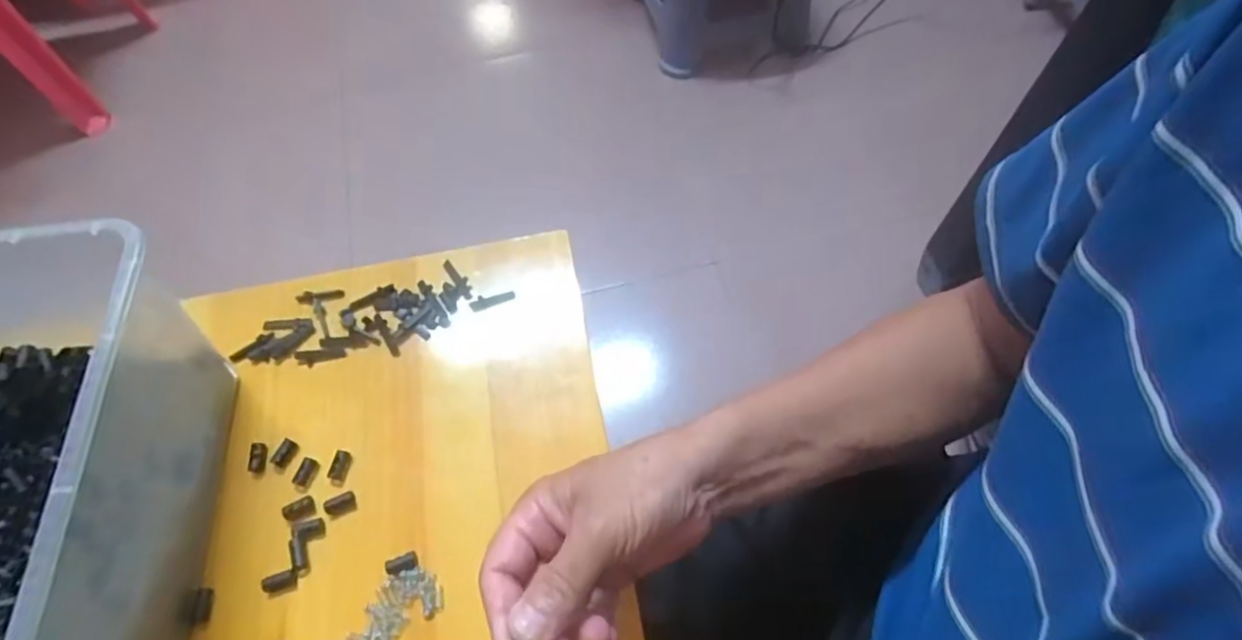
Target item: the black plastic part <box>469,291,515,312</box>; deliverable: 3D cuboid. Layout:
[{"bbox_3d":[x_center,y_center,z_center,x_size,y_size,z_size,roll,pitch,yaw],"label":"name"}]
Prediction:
[{"bbox_3d":[-0.096,-0.016,0.478,0.033,0.004,0.013,-19,63,-7],"label":"black plastic part"}]

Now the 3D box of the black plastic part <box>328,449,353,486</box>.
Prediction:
[{"bbox_3d":[-0.188,0.099,0.427,0.012,0.004,0.023,11,64,9],"label":"black plastic part"}]

